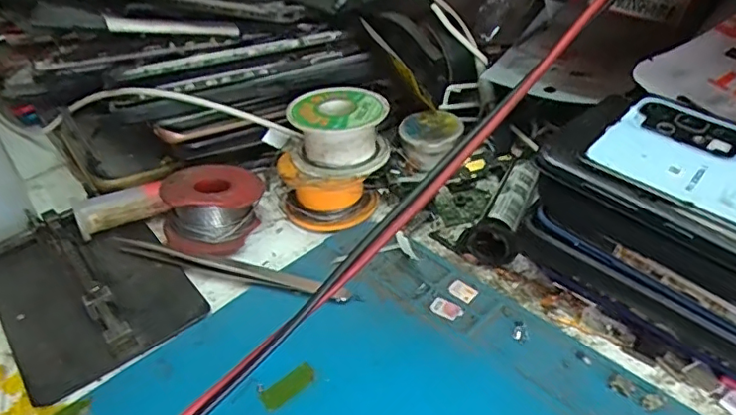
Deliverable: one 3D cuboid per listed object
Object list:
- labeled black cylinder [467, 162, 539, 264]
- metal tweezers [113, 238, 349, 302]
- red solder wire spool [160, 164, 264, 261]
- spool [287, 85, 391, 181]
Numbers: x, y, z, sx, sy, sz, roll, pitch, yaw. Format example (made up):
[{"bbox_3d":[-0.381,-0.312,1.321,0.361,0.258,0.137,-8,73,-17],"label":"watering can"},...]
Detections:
[{"bbox_3d":[0.072,0.003,0.289,0.022,0.023,0.067,13,41,20],"label":"labeled black cylinder"},{"bbox_3d":[-0.070,0.029,0.281,0.127,0.007,0.013,9,40,16],"label":"metal tweezers"},{"bbox_3d":[-0.081,-0.002,0.299,0.048,0.032,0.049,7,40,14],"label":"red solder wire spool"},{"bbox_3d":[-0.015,-0.040,0.301,0.051,0.035,0.048,-2,38,2],"label":"spool"}]

